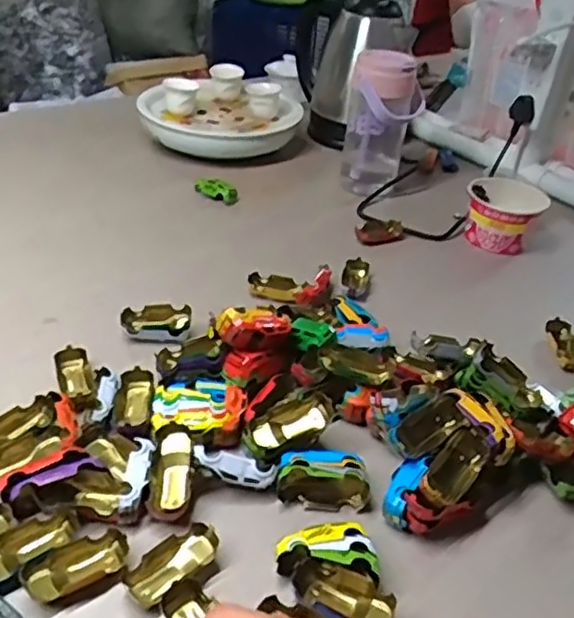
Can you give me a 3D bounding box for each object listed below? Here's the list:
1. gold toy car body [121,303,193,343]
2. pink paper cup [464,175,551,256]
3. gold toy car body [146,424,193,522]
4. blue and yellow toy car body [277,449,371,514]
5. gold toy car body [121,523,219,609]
[{"bbox_3d":[-0.123,0.013,0.629,0.064,0.023,0.035,3,35,-3],"label":"gold toy car body"},{"bbox_3d":[0.267,-0.119,0.824,0.092,0.071,0.080,18,37,17],"label":"pink paper cup"},{"bbox_3d":[-0.083,0.118,0.474,0.028,0.018,0.067,3,53,-4],"label":"gold toy car body"},{"bbox_3d":[0.027,0.126,0.486,0.067,0.027,0.033,5,35,-1],"label":"blue and yellow toy car body"},{"bbox_3d":[-0.073,0.164,0.428,0.031,0.017,0.063,28,41,29],"label":"gold toy car body"}]

